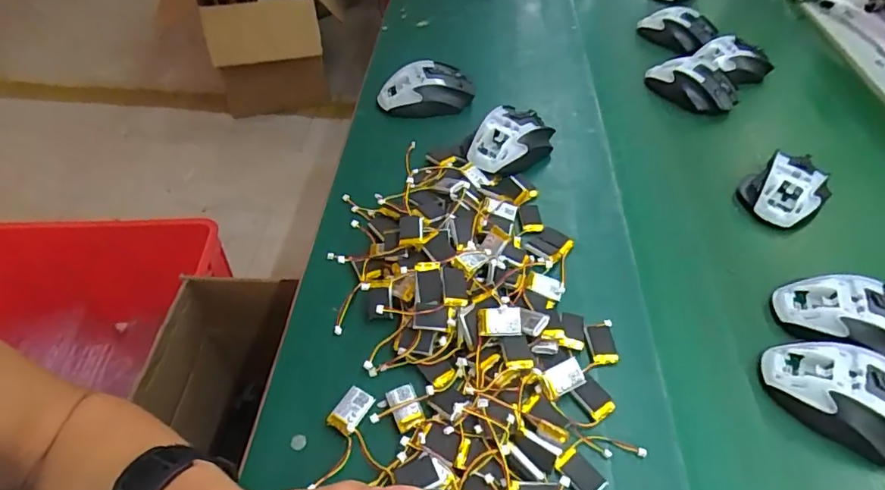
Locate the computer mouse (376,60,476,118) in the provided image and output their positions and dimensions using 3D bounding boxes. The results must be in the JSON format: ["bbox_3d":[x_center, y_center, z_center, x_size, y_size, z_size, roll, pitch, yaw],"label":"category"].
[{"bbox_3d":[-0.019,-0.187,0.620,0.111,0.038,0.061,3,47,-2],"label":"computer mouse"}]

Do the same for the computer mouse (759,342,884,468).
[{"bbox_3d":[0.305,0.113,0.386,0.114,0.042,0.073,21,49,14],"label":"computer mouse"}]

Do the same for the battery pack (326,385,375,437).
[{"bbox_3d":[-0.066,0.118,0.368,0.022,0.008,0.032,24,50,17],"label":"battery pack"}]

